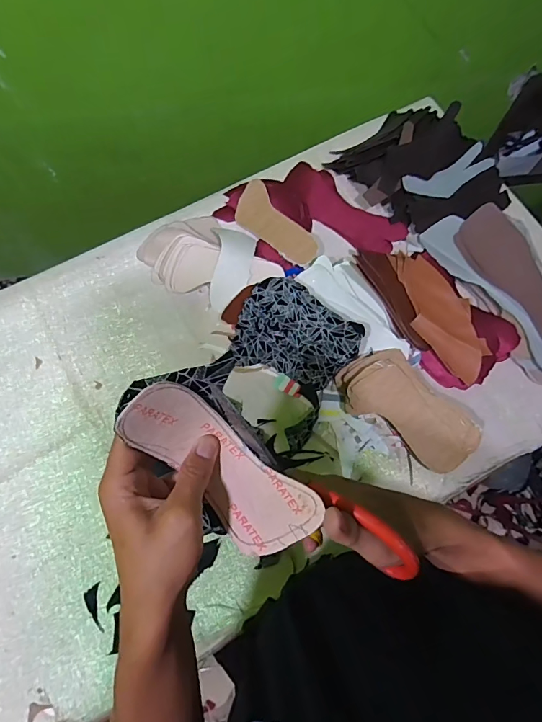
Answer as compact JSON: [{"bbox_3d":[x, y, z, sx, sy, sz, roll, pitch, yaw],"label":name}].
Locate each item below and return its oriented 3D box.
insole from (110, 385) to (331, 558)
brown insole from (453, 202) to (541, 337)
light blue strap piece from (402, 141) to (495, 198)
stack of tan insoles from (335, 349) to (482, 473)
[{"bbox_3d":[-0.036,0.073,0.284,0.138,0.052,0.055,44,77,-8],"label":"insole"},{"bbox_3d":[0.372,-0.118,0.627,0.095,0.016,0.253,-26,78,4],"label":"brown insole"},{"bbox_3d":[0.284,-0.293,0.659,0.150,0.012,0.055,-26,74,-9],"label":"light blue strap piece"},{"bbox_3d":[0.187,0.065,0.579,0.192,0.060,0.099,42,76,12],"label":"stack of tan insoles"}]

